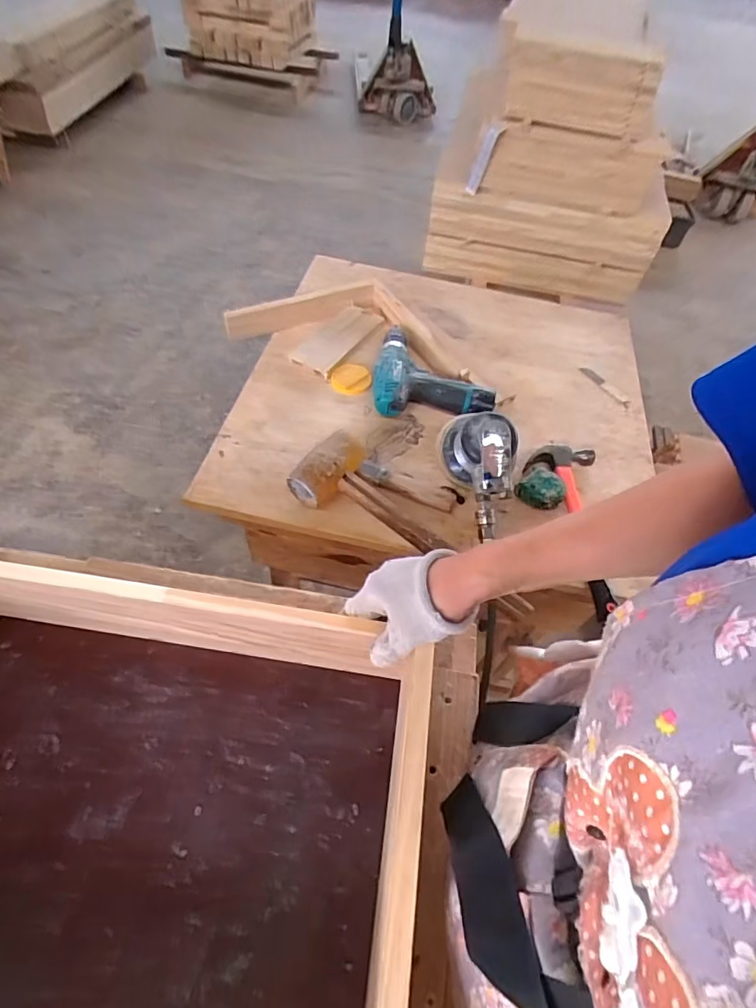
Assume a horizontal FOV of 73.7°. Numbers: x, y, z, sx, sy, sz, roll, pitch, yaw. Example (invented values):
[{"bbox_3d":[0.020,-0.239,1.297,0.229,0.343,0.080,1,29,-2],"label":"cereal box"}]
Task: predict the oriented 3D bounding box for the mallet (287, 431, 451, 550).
[{"bbox_3d":[-0.009,-0.007,0.661,0.222,0.053,0.101,34,58,3],"label":"mallet"}]

